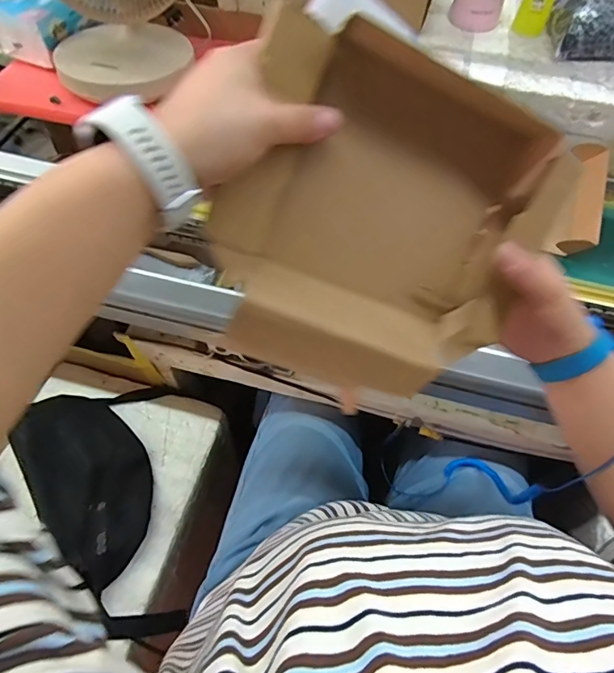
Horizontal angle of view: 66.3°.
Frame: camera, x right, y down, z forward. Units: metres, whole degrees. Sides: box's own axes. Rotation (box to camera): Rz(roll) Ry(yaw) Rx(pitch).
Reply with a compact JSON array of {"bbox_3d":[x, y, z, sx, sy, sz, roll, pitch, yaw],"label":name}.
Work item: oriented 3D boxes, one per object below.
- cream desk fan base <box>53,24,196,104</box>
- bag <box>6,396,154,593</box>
[{"bbox_3d":[-0.265,-0.402,0.685,0.171,0.032,0.173,1,59,-1],"label":"cream desk fan base"},{"bbox_3d":[-0.293,0.177,0.623,0.146,0.067,0.260,-40,68,-22],"label":"bag"}]

